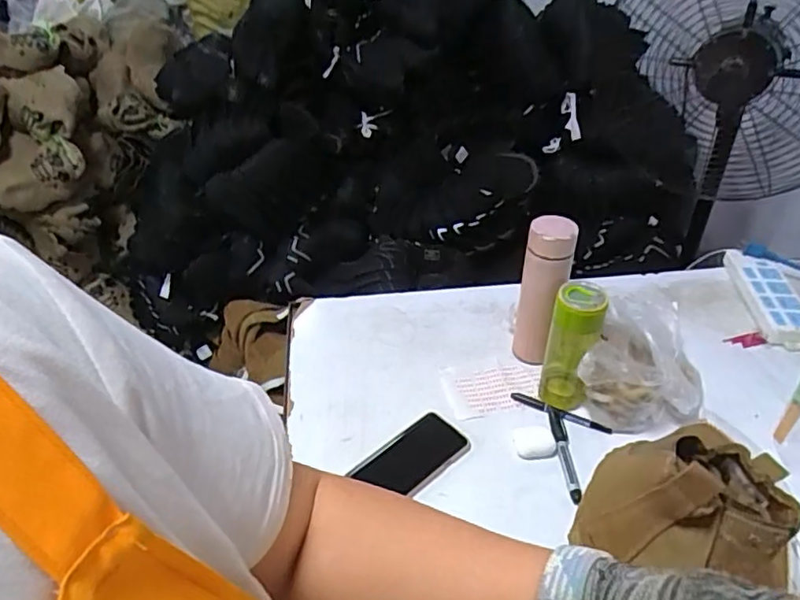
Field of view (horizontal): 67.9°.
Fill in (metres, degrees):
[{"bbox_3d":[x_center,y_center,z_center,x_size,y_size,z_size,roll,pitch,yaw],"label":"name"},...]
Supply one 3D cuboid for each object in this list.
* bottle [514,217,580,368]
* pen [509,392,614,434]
[{"bbox_3d":[0.208,-0.007,0.873,0.065,0.232,0.057,9,39,12],"label":"bottle"},{"bbox_3d":[0.225,0.161,0.840,0.141,0.007,0.015,19,42,23],"label":"pen"}]

